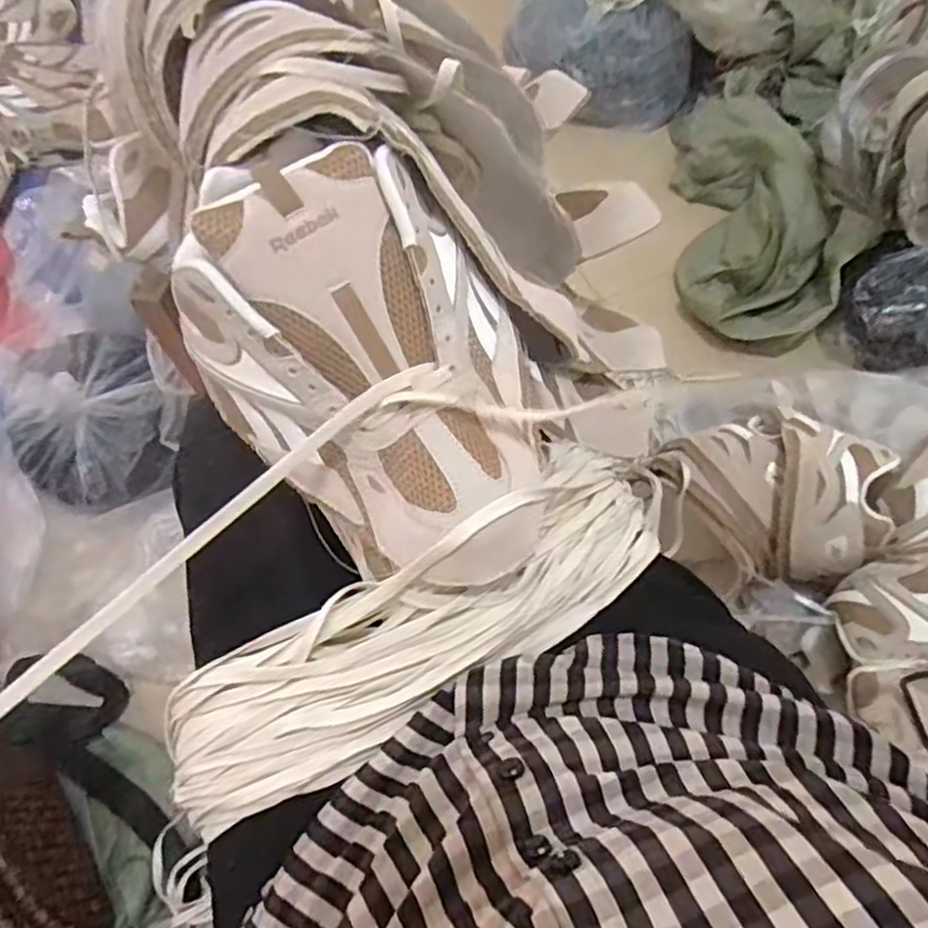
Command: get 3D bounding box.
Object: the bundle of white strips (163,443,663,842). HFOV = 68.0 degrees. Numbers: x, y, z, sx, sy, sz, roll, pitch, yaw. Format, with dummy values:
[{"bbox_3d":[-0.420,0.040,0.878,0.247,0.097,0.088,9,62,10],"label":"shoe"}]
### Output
[{"bbox_3d":[-0.019,0.086,0.391,0.330,0.083,0.098,-31,65,-12],"label":"bundle of white strips"}]

